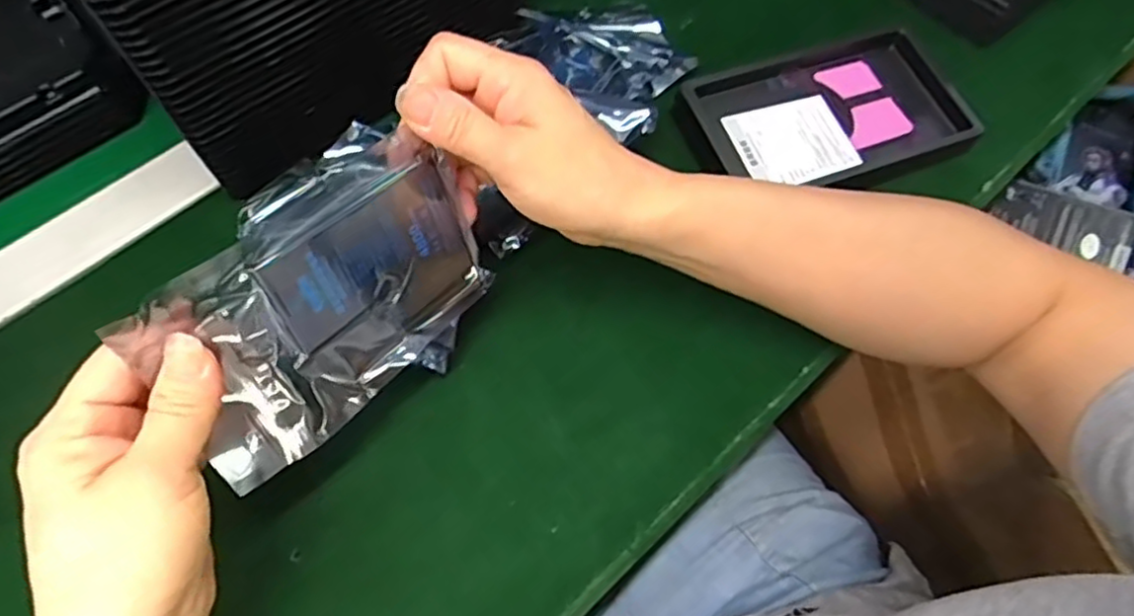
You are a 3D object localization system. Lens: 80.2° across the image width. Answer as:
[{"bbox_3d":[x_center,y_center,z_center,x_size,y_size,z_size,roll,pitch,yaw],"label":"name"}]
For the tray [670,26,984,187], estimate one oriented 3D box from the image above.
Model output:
[{"bbox_3d":[0.155,-0.118,0.411,0.163,0.028,0.100,-17,69,-10],"label":"tray"}]

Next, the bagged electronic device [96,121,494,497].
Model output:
[{"bbox_3d":[-0.099,-0.001,0.285,0.022,0.094,0.140,19,53,40],"label":"bagged electronic device"}]

